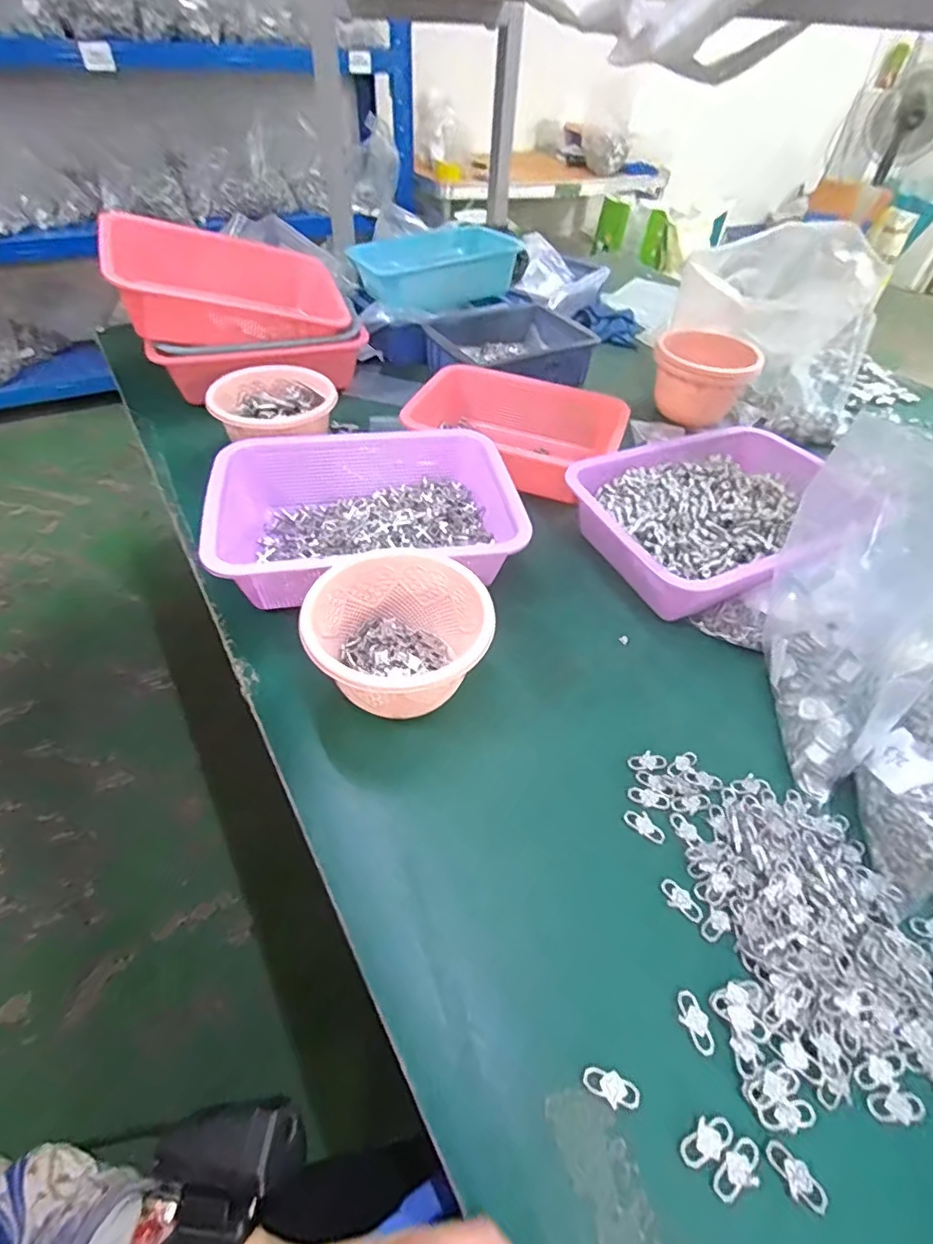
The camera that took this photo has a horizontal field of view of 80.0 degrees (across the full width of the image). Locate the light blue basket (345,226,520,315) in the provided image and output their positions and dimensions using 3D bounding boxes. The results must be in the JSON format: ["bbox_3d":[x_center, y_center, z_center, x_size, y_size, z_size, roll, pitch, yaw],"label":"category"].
[{"bbox_3d":[-0.045,-0.614,0.957,0.274,0.086,0.196,-21,53,-21],"label":"light blue basket"}]

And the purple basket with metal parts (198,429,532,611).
[{"bbox_3d":[-0.103,-0.114,0.592,0.297,0.075,0.227,-4,48,-7],"label":"purple basket with metal parts"}]

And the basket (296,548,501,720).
[{"bbox_3d":[-0.057,0.017,0.479,0.145,0.090,0.141,-11,50,-13],"label":"basket"}]

